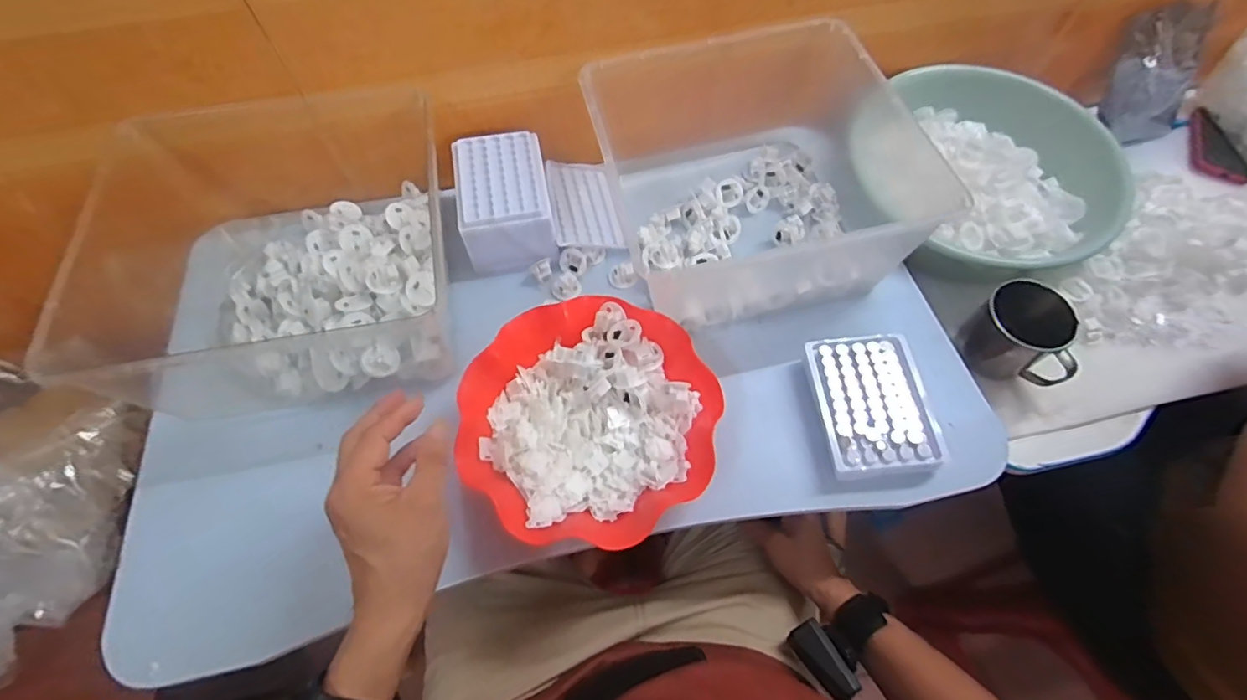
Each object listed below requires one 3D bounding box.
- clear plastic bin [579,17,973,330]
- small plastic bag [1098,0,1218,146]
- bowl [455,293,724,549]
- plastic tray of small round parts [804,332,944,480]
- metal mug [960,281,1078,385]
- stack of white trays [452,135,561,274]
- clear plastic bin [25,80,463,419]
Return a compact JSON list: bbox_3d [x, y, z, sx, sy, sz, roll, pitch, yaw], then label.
[{"bbox_3d":[0.147,-0.190,0.577,0.291,0.141,0.278,-15,62,-7],"label":"clear plastic bin"},{"bbox_3d":[0.707,-0.367,0.722,0.111,0.181,0.032,-19,40,12],"label":"small plastic bag"},{"bbox_3d":[-0.030,0.062,0.488,0.214,0.060,0.214,-1,62,1],"label":"bowl"},{"bbox_3d":[0.231,0.052,0.512,0.100,0.037,0.132,-5,62,-2],"label":"plastic tray of small round parts"},{"bbox_3d":[0.428,-0.011,0.583,0.075,0.082,0.104,-41,68,-19],"label":"metal mug"},{"bbox_3d":[-0.132,-0.166,0.609,0.096,0.076,0.127,-11,62,-5],"label":"stack of white trays"},{"bbox_3d":[-0.326,-0.098,0.549,0.305,0.129,0.298,-13,62,-6],"label":"clear plastic bin"}]

